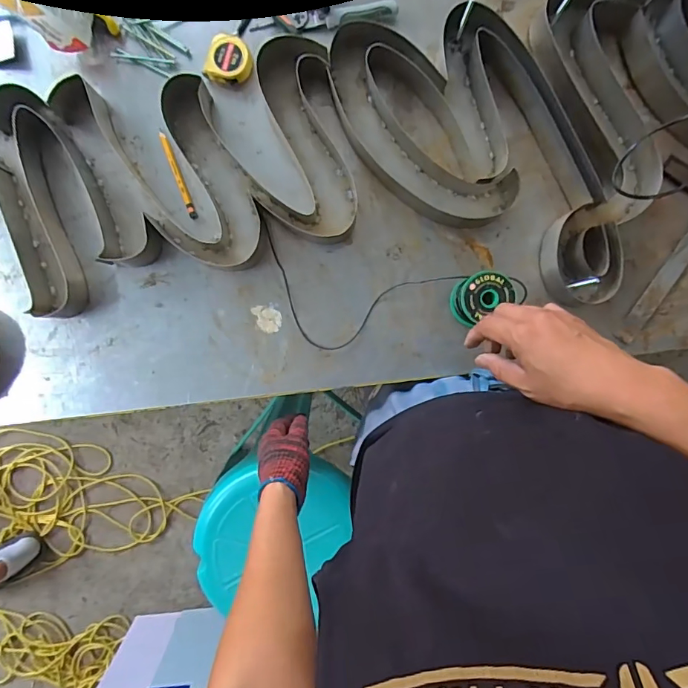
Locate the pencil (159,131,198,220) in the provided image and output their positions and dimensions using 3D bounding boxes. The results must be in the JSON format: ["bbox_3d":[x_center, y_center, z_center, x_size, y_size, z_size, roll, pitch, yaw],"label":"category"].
[{"bbox_3d":[-0.235,-0.238,0.664,0.011,0.008,0.124,-21,91,1],"label":"pencil"}]

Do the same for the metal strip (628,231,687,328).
[{"bbox_3d":[0.475,-0.113,0.665,0.029,0.008,0.202,34,92,0],"label":"metal strip"}]

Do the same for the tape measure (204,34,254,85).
[{"bbox_3d":[-0.158,-0.395,0.657,0.060,0.026,0.062,21,92,0],"label":"tape measure"}]

